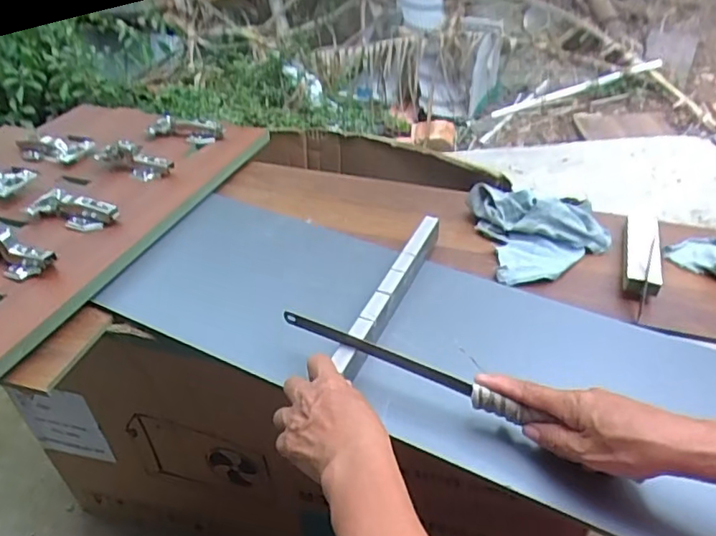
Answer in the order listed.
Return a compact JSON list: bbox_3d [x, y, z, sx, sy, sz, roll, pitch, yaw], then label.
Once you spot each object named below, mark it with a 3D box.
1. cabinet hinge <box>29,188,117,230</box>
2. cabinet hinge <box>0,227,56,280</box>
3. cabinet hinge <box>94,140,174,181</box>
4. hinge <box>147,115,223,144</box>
[{"bbox_3d":[-0.344,-0.070,0.689,0.120,0.022,0.035,18,43,22],"label":"cabinet hinge"},{"bbox_3d":[-0.373,-0.016,0.611,0.105,0.033,0.034,16,43,21],"label":"cabinet hinge"},{"bbox_3d":[-0.304,-0.146,0.778,0.110,0.036,0.028,17,43,21],"label":"cabinet hinge"},{"bbox_3d":[-0.259,-0.209,0.868,0.115,0.025,0.030,9,41,13],"label":"hinge"}]

